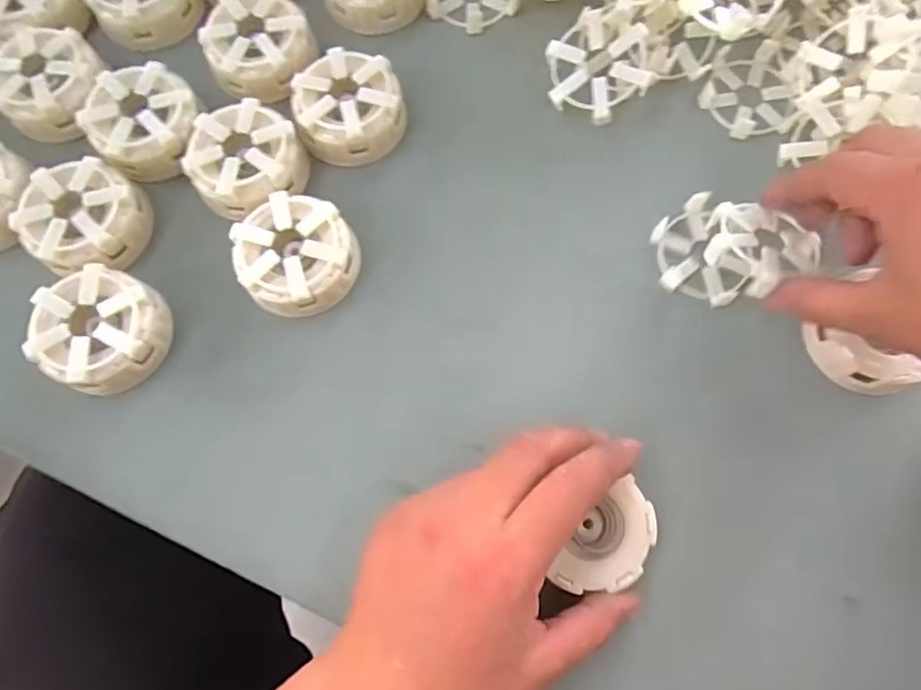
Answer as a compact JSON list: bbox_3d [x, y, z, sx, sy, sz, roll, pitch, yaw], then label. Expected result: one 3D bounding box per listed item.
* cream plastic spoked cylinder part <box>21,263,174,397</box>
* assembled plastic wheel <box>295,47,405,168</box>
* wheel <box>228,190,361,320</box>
[{"bbox_3d":[-0.184,-0.006,0.300,0.057,0.033,0.060,0,76,1],"label":"cream plastic spoked cylinder part"},{"bbox_3d":[-0.063,-0.134,0.331,0.058,0.030,0.056,0,76,1],"label":"assembled plastic wheel"},{"bbox_3d":[-0.086,-0.048,0.310,0.059,0.030,0.060,0,76,1],"label":"wheel"}]

